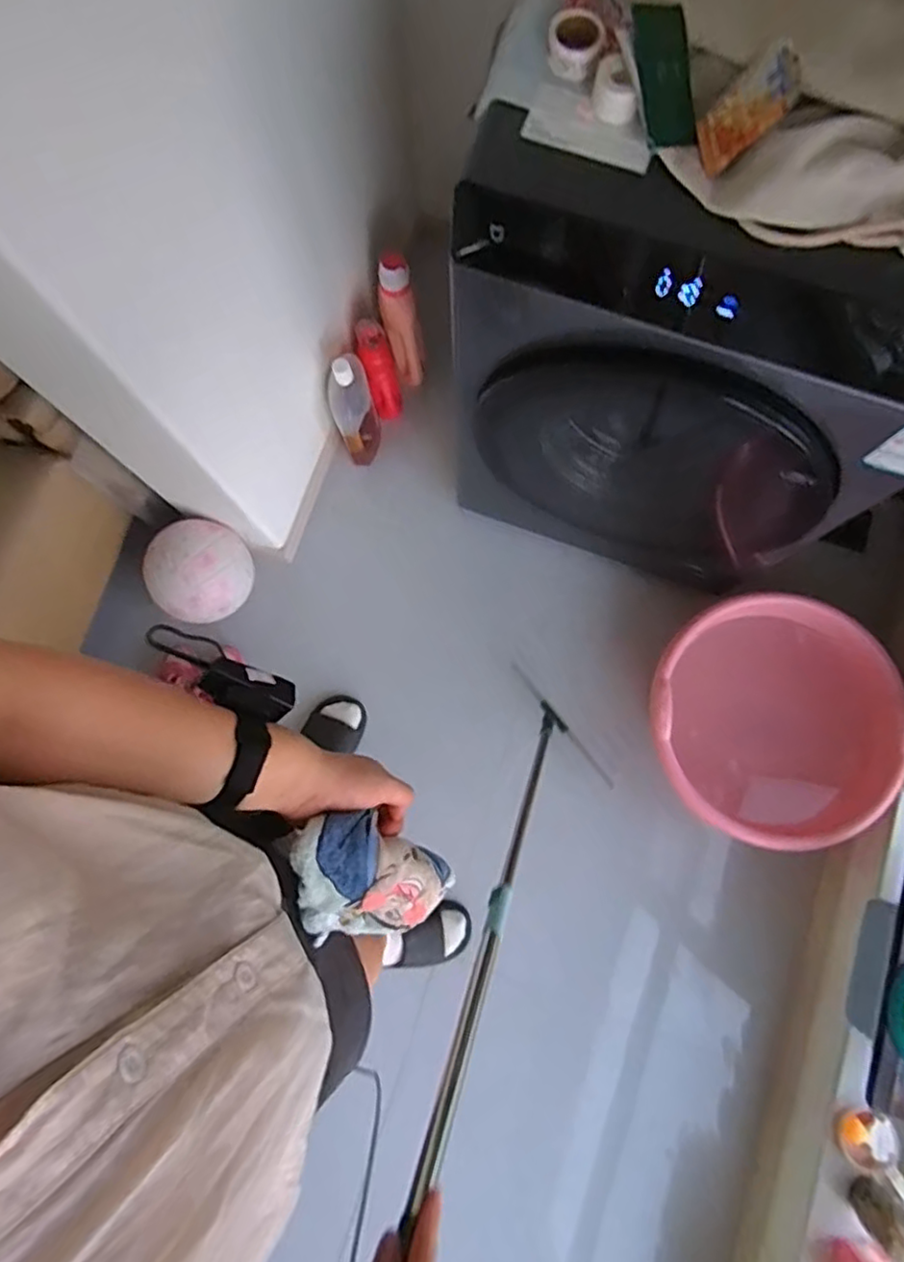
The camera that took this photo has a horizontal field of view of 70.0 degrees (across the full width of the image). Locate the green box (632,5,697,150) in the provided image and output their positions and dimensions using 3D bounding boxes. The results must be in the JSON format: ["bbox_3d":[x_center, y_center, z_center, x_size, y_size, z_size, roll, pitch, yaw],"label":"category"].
[{"bbox_3d":[0.202,-0.524,0.612,0.053,0.009,0.119,-12,100,-1],"label":"green box"}]

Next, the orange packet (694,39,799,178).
[{"bbox_3d":[0.268,-0.471,0.586,0.011,0.092,0.063,-4,78,-38],"label":"orange packet"}]

